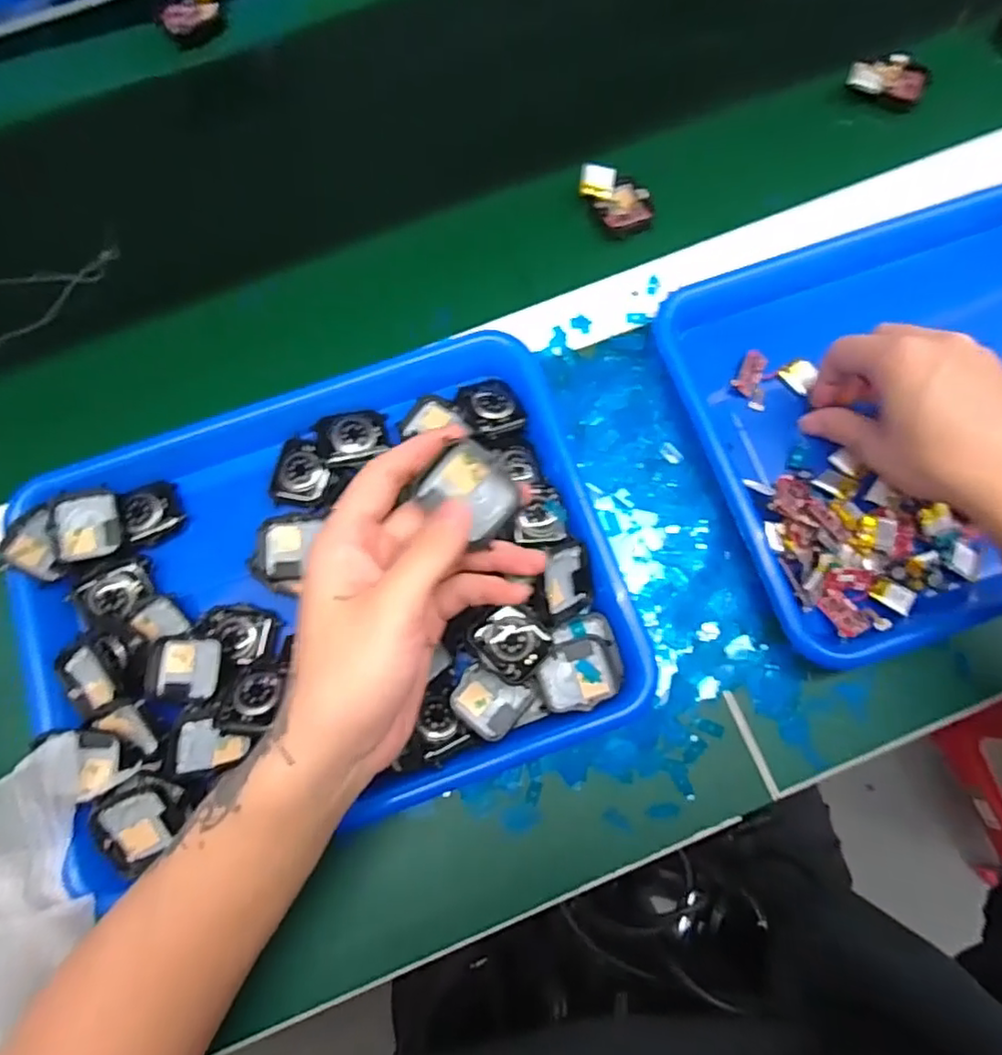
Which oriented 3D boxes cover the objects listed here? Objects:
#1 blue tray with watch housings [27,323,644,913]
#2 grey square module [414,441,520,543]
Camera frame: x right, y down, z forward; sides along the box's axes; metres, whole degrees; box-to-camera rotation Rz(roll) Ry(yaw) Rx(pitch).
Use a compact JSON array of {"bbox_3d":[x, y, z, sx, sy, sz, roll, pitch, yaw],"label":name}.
[{"bbox_3d":[-0.101,0.037,0.367,0.332,0.037,0.255,-17,78,-3],"label":"blue tray with watch housings"},{"bbox_3d":[-0.013,-0.017,0.285,0.039,0.010,0.036,39,81,9],"label":"grey square module"}]

